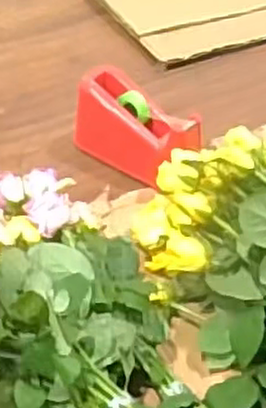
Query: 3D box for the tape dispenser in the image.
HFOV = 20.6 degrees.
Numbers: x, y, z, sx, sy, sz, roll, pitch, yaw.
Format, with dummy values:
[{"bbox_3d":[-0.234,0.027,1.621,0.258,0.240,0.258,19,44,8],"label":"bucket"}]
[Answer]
[{"bbox_3d":[0.001,-0.097,1.006,0.086,0.096,0.199,-30,51,-32],"label":"tape dispenser"}]

